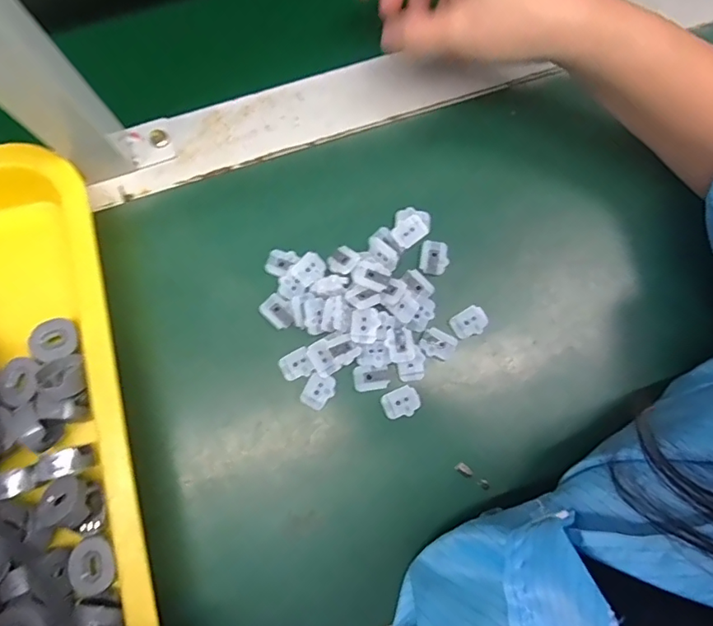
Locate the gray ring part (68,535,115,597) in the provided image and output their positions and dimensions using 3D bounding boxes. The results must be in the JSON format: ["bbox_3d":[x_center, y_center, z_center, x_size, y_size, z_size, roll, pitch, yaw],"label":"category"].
[{"bbox_3d":[-0.145,0.139,0.271,0.021,0.006,0.029,-20,81,-4],"label":"gray ring part"}]

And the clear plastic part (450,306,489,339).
[{"bbox_3d":[0.070,0.006,0.307,0.020,0.006,0.017,-26,81,-5],"label":"clear plastic part"}]

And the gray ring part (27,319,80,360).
[{"bbox_3d":[-0.178,0.016,0.294,0.029,0.009,0.025,3,80,0],"label":"gray ring part"}]

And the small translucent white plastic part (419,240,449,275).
[{"bbox_3d":[0.050,-0.036,0.315,0.017,0.004,0.020,7,80,1],"label":"small translucent white plastic part"}]

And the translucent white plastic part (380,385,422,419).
[{"bbox_3d":[0.027,0.054,0.299,0.022,0.005,0.017,-22,81,-4],"label":"translucent white plastic part"}]

